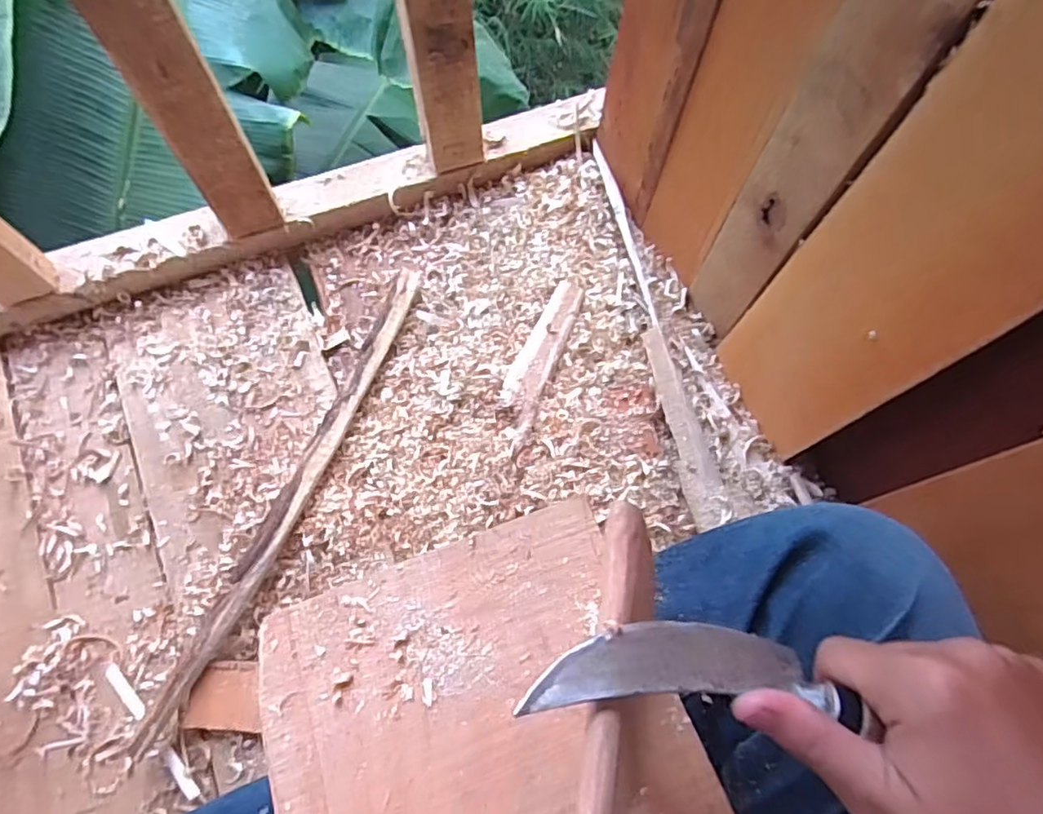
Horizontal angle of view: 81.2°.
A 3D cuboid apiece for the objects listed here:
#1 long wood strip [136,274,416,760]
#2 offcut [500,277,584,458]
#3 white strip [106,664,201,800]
[{"bbox_3d":[-0.186,0.061,0.512,0.028,0.025,0.427,23,71,8],"label":"long wood strip"},{"bbox_3d":[0.014,-0.045,0.556,0.036,0.012,0.165,20,71,7],"label":"offcut"},{"bbox_3d":[-0.280,0.245,0.462,0.011,0.007,0.120,-40,75,-14],"label":"white strip"}]

